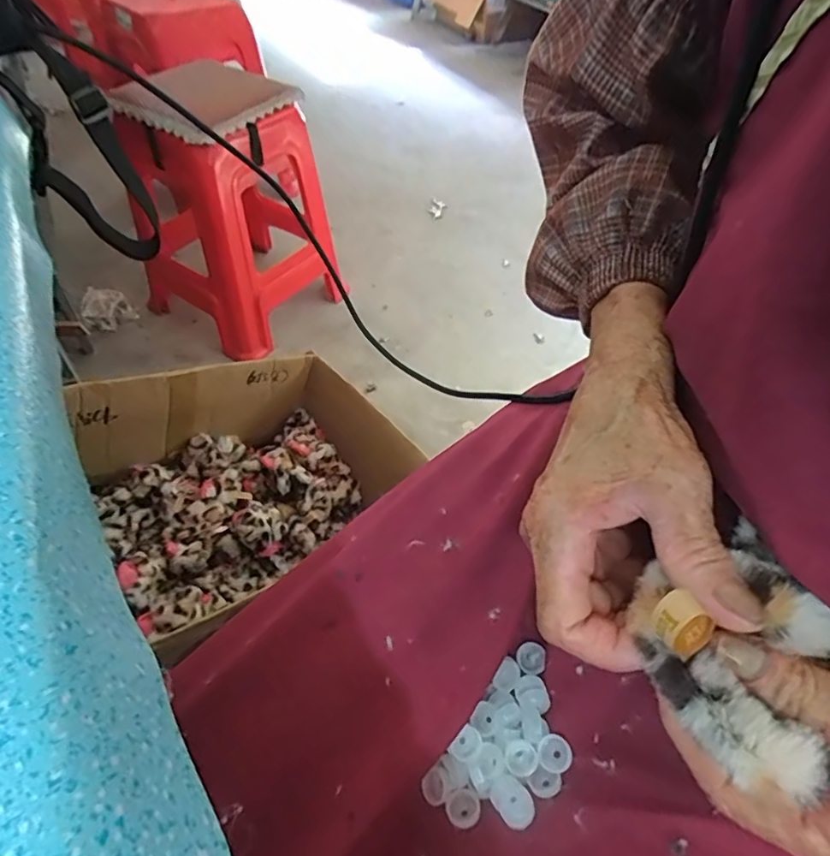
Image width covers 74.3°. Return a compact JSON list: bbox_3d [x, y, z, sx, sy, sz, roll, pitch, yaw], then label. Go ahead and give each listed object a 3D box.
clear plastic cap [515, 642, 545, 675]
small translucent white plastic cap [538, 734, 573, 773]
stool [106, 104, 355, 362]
[{"bbox_3d":[0.065,0.129,0.308,0.014,0.011,0.015,2,49,-2],"label":"clear plastic cap"},{"bbox_3d":[0.071,0.165,0.278,0.015,0.007,0.016,2,49,-2],"label":"small translucent white plastic cap"},{"bbox_3d":[-0.410,-0.462,1.264,0.351,0.464,0.351,31,54,22],"label":"stool"}]

